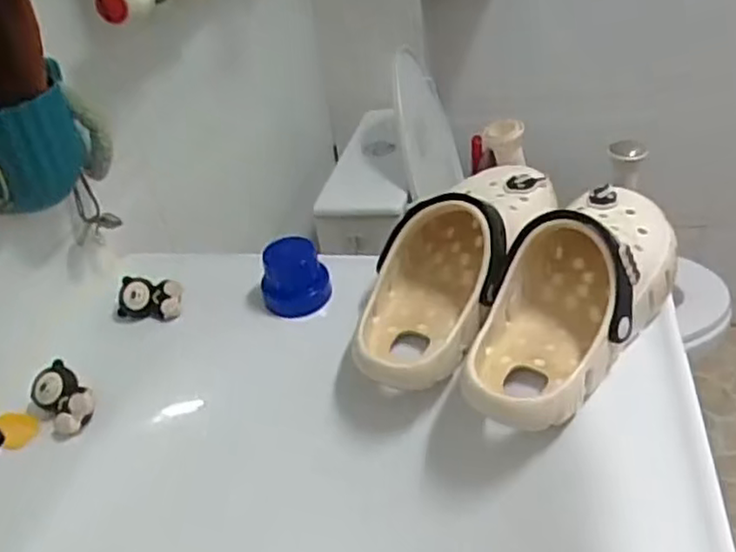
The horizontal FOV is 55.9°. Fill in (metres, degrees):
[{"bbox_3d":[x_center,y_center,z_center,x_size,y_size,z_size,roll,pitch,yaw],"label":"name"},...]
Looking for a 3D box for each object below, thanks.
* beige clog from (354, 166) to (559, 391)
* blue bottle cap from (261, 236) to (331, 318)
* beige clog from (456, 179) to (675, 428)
[{"bbox_3d":[0.062,-0.015,0.571,0.106,0.098,0.222,17,42,30],"label":"beige clog"},{"bbox_3d":[-0.066,-0.001,0.620,0.058,0.055,0.058,-5,36,4],"label":"blue bottle cap"},{"bbox_3d":[0.155,0.005,0.513,0.109,0.089,0.220,14,41,27],"label":"beige clog"}]

